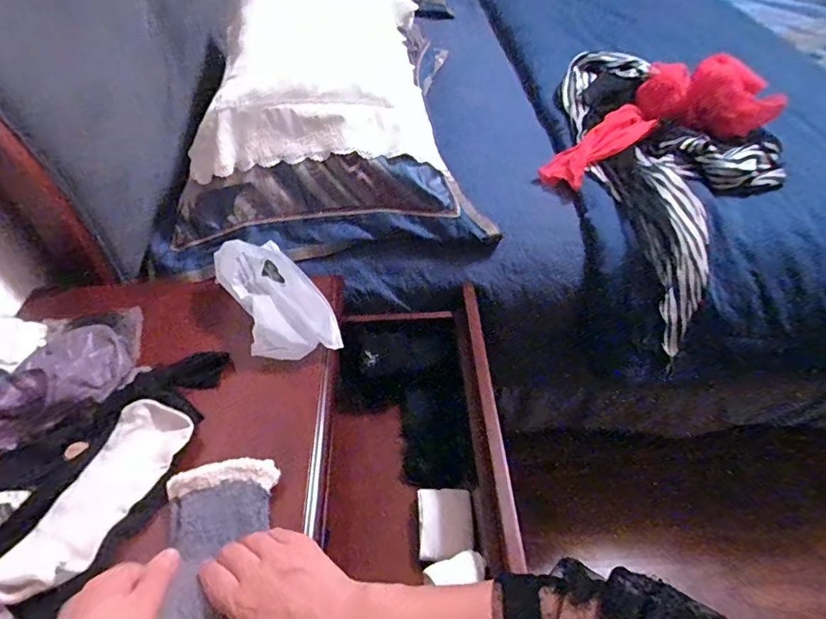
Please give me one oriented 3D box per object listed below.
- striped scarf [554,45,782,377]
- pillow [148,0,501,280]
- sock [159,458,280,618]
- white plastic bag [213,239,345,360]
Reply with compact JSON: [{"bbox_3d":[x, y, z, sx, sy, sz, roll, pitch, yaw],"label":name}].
[{"bbox_3d":[0.449,-0.239,0.867,0.291,0.140,0.611,-4,61,-2],"label":"striped scarf"},{"bbox_3d":[-0.160,-0.371,0.868,0.516,0.267,0.570,-3,47,-1],"label":"pillow"},{"bbox_3d":[-0.181,0.212,0.435,0.098,0.031,0.169,-4,35,-2],"label":"sock"},{"bbox_3d":[-0.185,-0.022,0.656,0.109,0.079,0.225,-25,51,-21],"label":"white plastic bag"}]

